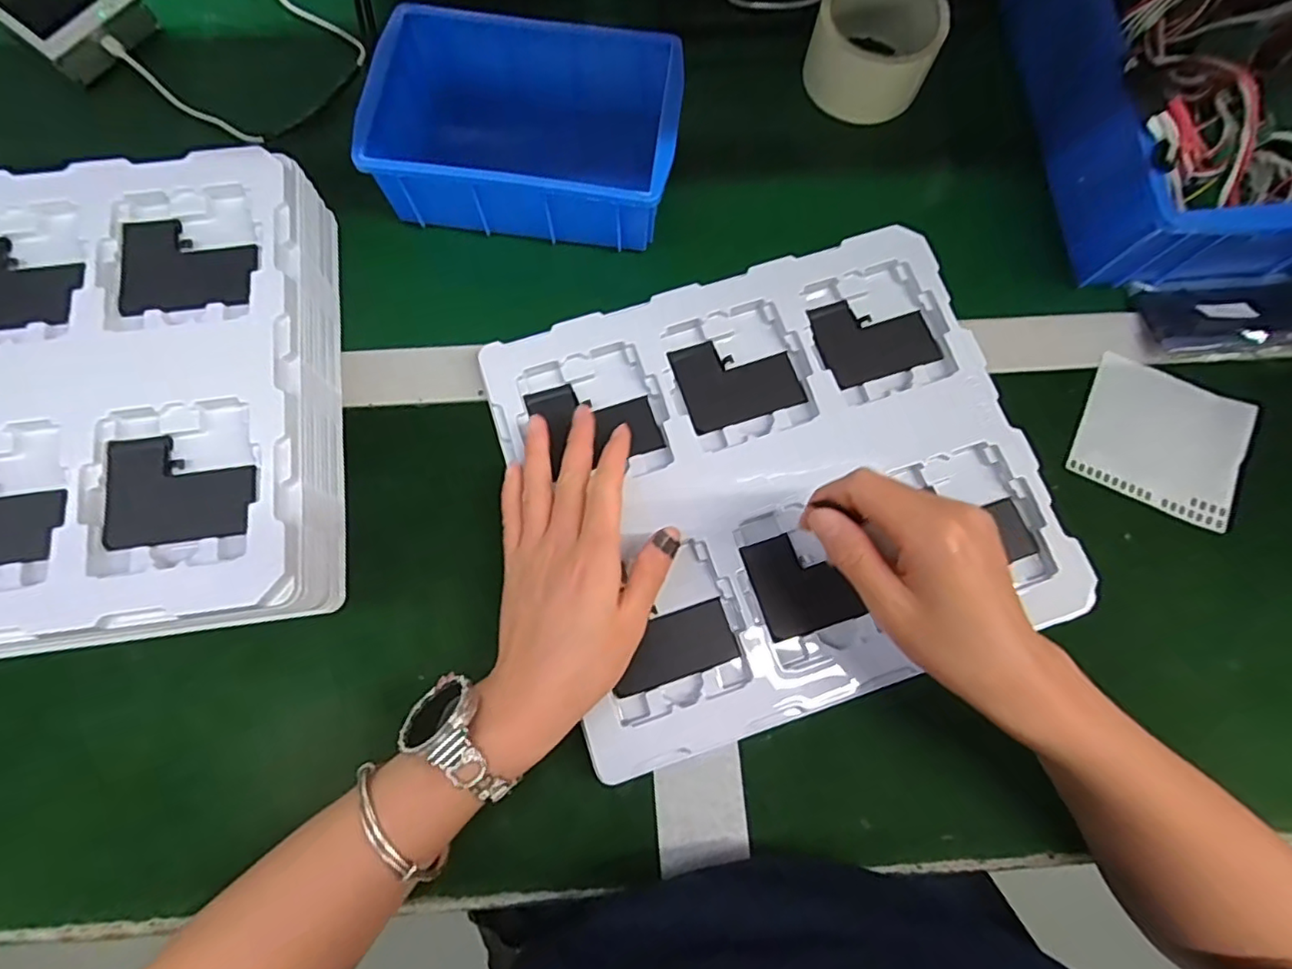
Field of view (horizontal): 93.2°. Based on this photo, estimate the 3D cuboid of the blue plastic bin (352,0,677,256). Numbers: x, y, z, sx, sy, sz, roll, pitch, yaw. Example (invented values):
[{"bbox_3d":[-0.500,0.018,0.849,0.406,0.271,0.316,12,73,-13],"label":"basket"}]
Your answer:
[{"bbox_3d":[-0.079,-0.253,0.424,0.199,0.054,0.146,8,77,3],"label":"blue plastic bin"}]

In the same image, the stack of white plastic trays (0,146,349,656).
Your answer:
[{"bbox_3d":[-0.359,-0.043,0.366,0.321,0.073,0.286,-7,77,-1],"label":"stack of white plastic trays"}]

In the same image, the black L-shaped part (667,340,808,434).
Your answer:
[{"bbox_3d":[0.061,-0.071,0.410,0.077,0.006,0.060,-17,77,-3],"label":"black L-shaped part"}]

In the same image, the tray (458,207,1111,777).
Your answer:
[{"bbox_3d":[0.085,-0.009,0.392,0.311,0.024,0.279,-19,77,-3],"label":"tray"}]

